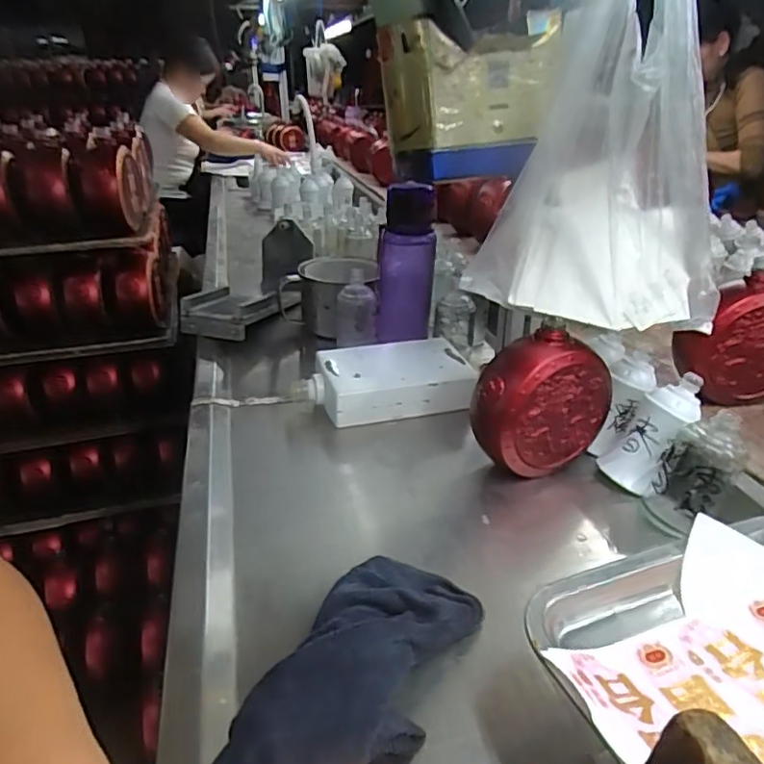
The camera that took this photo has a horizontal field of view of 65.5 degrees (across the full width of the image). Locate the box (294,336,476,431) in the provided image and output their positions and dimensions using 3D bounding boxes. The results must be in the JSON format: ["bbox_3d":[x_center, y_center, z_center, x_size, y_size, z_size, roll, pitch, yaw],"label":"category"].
[{"bbox_3d":[-0.001,0.001,0.716,0.208,0.055,0.114,-7,28,-13],"label":"box"}]

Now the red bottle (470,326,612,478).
[{"bbox_3d":[0.151,0.022,0.579,0.132,0.143,0.067,-13,30,-23],"label":"red bottle"}]

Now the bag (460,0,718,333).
[{"bbox_3d":[0.191,-0.207,0.503,0.205,0.295,0.104,9,29,17],"label":"bag"}]

